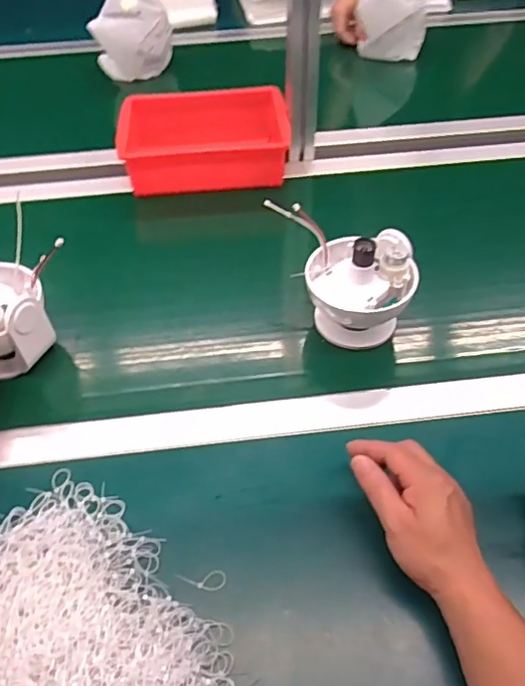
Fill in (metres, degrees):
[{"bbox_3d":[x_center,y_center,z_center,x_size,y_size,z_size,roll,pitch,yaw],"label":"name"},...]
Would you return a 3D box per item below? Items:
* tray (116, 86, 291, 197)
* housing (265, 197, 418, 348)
[{"bbox_3d":[-0.086,-0.306,0.853,0.246,0.074,0.169,-6,52,-3],"label":"tray"},{"bbox_3d":[0.093,-0.080,0.641,0.110,0.114,0.174,-21,54,-17],"label":"housing"}]

